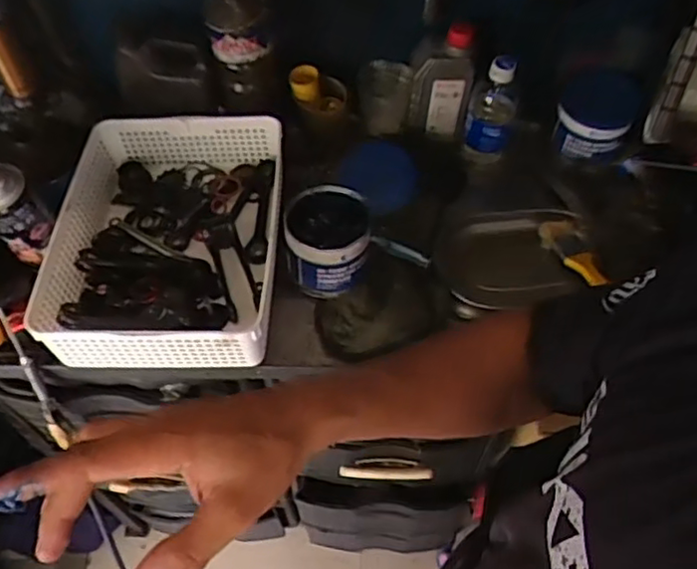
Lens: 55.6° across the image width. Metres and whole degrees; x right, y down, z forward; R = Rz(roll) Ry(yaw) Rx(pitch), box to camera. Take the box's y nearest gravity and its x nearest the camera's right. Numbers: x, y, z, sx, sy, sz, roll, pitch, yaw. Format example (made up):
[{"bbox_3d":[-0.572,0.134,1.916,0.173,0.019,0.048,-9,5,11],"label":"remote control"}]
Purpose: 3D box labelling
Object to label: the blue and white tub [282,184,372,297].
[{"bbox_3d":[-0.024,-0.053,0.796,0.099,0.079,0.106,4,56,3],"label":"blue and white tub"}]

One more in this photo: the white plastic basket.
[{"bbox_3d":[-0.210,-0.057,0.786,0.249,0.083,0.320,1,56,0],"label":"white plastic basket"}]

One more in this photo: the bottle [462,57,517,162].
[{"bbox_3d":[0.192,-0.234,0.881,0.063,0.161,0.059,14,57,9],"label":"bottle"}]

